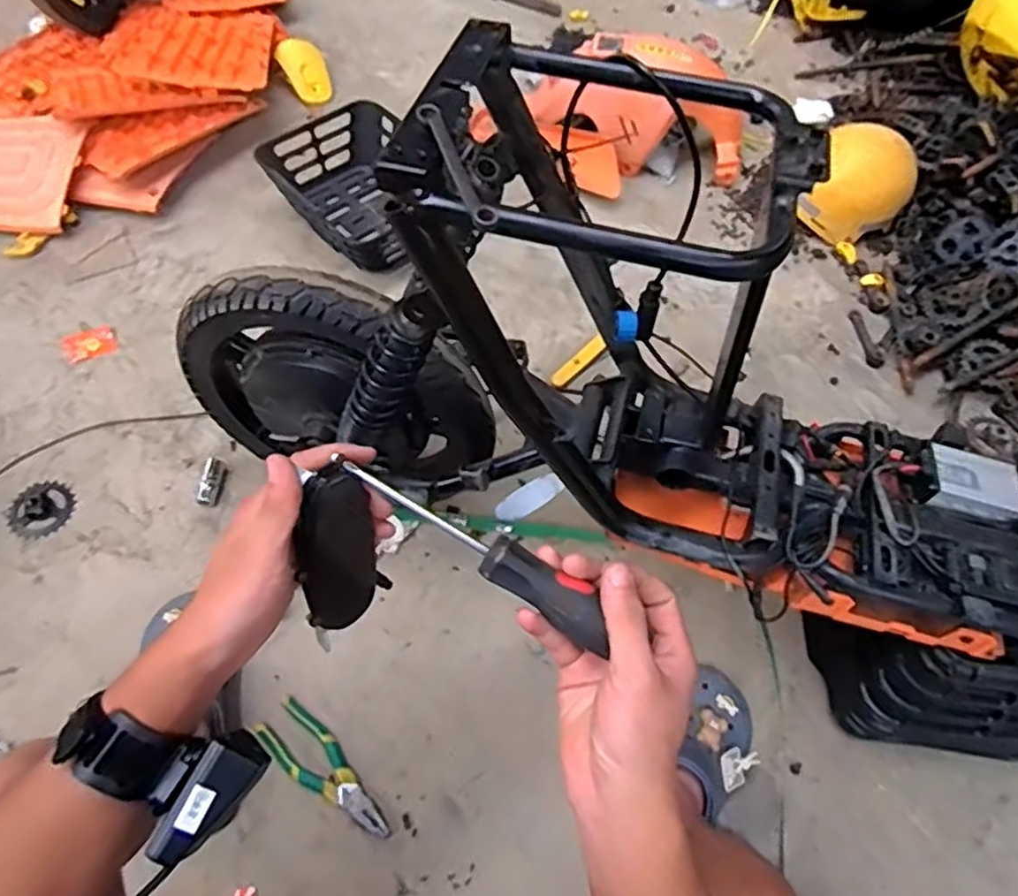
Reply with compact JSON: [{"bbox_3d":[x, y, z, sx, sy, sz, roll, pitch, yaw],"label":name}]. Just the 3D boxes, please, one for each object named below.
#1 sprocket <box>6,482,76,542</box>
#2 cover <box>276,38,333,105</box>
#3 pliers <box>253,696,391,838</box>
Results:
[{"bbox_3d":[-0.661,0.088,0.978,0.092,0.005,0.085,2,60,-3],"label":"sprocket"},{"bbox_3d":[-0.431,-0.802,1.474,0.103,0.032,0.145,-32,98,-27],"label":"cover"},{"bbox_3d":[-0.214,0.381,0.819,0.195,0.015,0.060,36,64,15],"label":"pliers"}]

